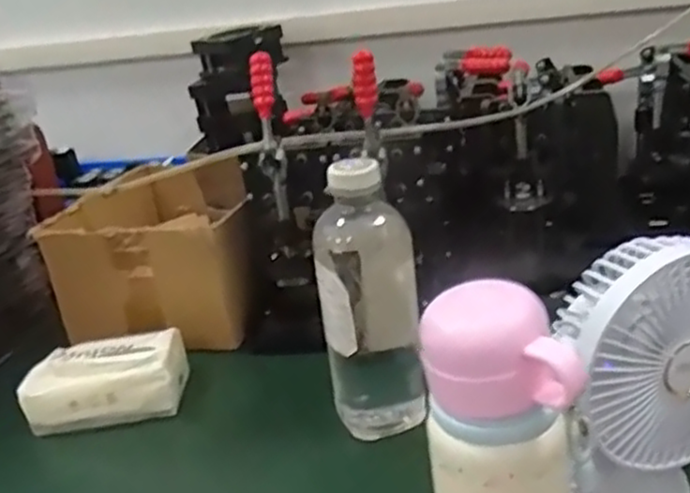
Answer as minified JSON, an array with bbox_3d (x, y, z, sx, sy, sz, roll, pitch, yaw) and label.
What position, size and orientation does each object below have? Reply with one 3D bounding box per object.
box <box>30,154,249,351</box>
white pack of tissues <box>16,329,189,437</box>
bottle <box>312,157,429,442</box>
[{"bbox_3d":[-0.228,0.002,0.893,0.229,0.138,0.290,-8,22,-1],"label":"box"},{"bbox_3d":[-0.234,0.131,0.699,0.147,0.052,0.082,-8,21,-4],"label":"white pack of tissues"},{"bbox_3d":[0.020,0.050,0.587,0.085,0.231,0.059,-5,21,4],"label":"bottle"}]

